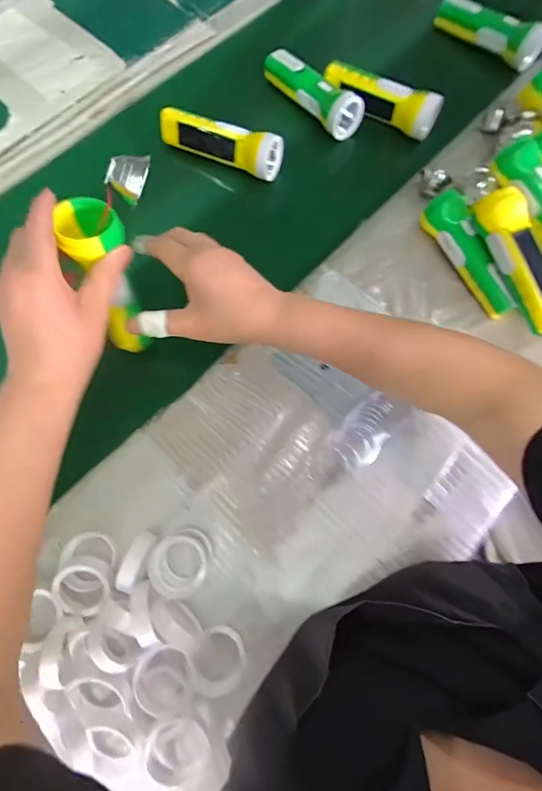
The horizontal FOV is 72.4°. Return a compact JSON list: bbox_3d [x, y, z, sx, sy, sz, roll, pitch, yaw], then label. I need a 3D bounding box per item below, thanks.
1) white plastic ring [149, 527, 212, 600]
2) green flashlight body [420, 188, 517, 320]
[{"bbox_3d":[-0.086,0.163,0.362,0.058,0.023,0.056,0,73,-1],"label":"white plastic ring"},{"bbox_3d":[0.238,-0.168,0.447,0.034,0.050,0.155,-23,75,-8],"label":"green flashlight body"}]

